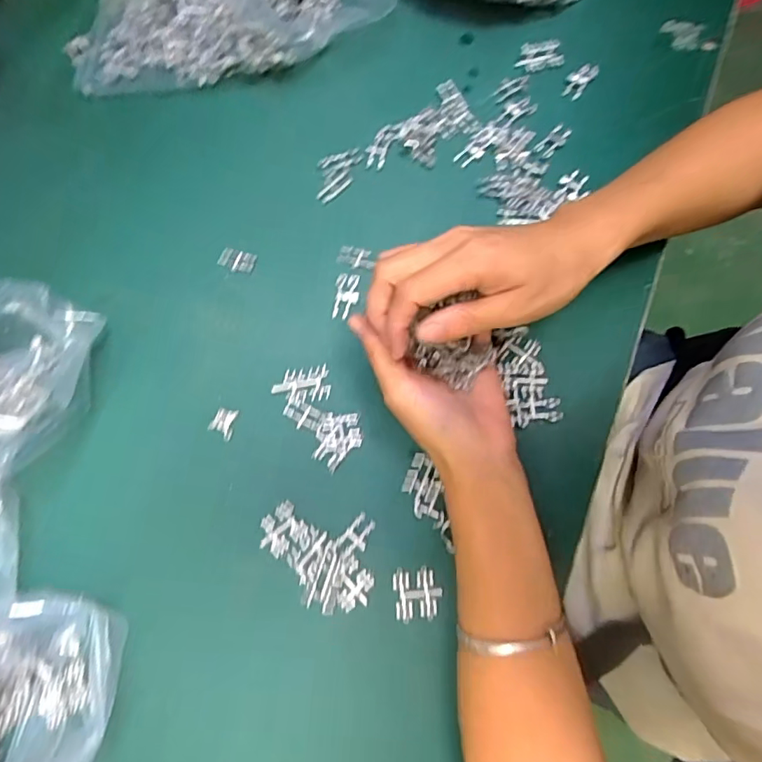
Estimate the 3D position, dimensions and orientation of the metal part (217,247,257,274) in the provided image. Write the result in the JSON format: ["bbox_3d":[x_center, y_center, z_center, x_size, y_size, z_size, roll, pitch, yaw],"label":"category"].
[{"bbox_3d":[-0.113,-0.095,0.418,0.031,0.010,0.016,23,74,7],"label":"metal part"}]

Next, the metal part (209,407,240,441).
[{"bbox_3d":[-0.112,0.030,0.378,0.017,0.004,0.022,12,73,4],"label":"metal part"}]

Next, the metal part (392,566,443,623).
[{"bbox_3d":[0.024,0.134,0.337,0.029,0.004,0.030,-6,73,-1],"label":"metal part"}]

